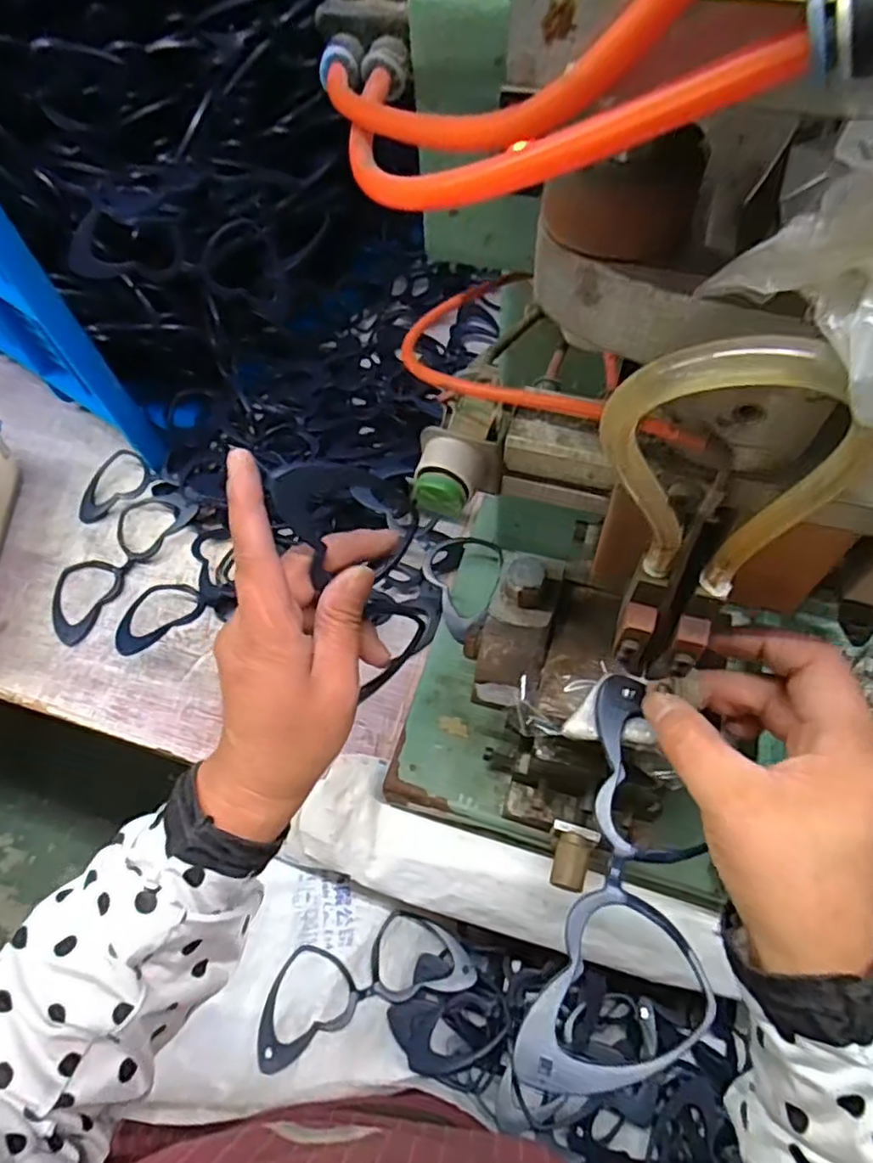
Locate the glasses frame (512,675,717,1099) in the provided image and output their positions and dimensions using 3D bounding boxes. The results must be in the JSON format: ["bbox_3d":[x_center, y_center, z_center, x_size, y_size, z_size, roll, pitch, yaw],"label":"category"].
[{"bbox_3d":[0.076,0.112,0.254,0.062,0.014,0.148,11,65,9],"label":"glasses frame"}]

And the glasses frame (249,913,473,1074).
[{"bbox_3d":[-0.052,0.276,0.463,0.149,0.016,0.063,-10,58,-20],"label":"glasses frame"}]

